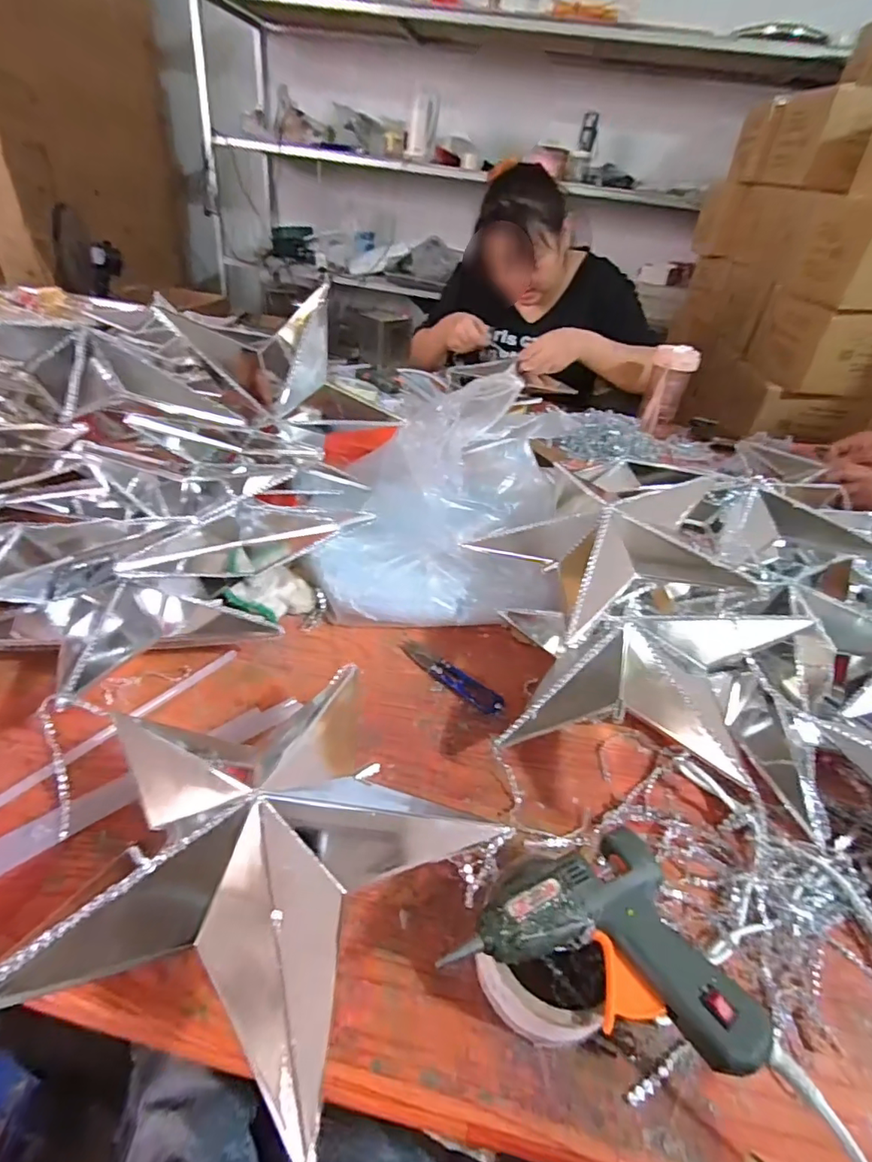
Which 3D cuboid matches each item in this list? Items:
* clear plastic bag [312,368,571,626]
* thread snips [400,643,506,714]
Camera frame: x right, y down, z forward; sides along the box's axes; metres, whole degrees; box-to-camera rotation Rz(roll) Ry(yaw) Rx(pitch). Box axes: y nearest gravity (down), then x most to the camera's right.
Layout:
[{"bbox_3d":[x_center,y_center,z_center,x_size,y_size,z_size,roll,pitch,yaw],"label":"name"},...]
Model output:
[{"bbox_3d":[0.014,-0.093,0.593,0.252,0.168,0.251,7,37,-1],"label":"clear plastic bag"},{"bbox_3d":[0.013,0.090,0.505,0.119,0.011,0.026,30,42,26],"label":"thread snips"}]

